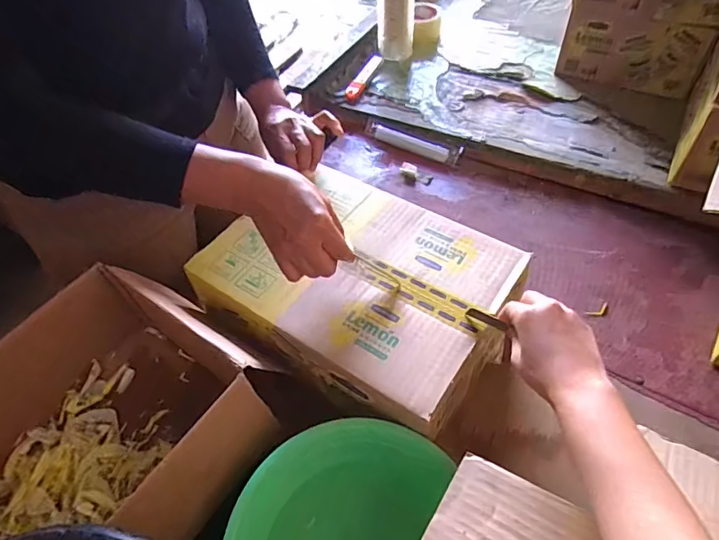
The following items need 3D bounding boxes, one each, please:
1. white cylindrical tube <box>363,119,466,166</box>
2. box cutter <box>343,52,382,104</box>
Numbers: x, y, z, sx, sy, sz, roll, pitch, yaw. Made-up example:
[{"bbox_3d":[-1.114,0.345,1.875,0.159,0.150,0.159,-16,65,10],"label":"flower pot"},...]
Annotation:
[{"bbox_3d":[0.095,-0.234,0.884,0.191,0.019,0.031,24,57,21],"label":"white cylindrical tube"},{"bbox_3d":[0.008,-0.396,0.982,0.032,0.006,0.170,14,54,15],"label":"box cutter"}]

